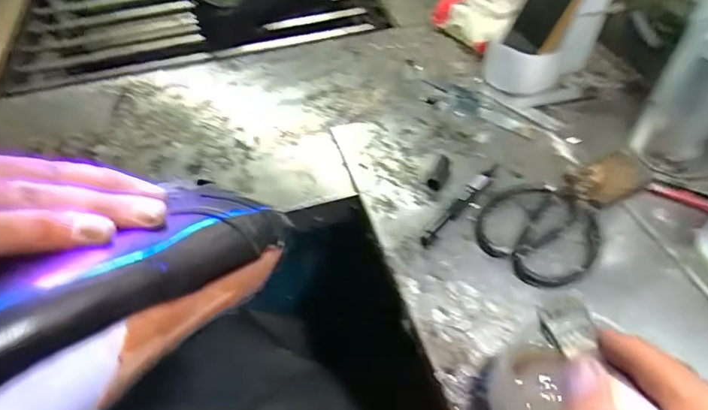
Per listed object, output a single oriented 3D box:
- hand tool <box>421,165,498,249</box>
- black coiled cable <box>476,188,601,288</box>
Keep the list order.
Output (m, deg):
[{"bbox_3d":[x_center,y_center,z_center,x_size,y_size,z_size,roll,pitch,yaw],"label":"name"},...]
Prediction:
[{"bbox_3d":[0.105,-0.002,0.441,0.018,0.016,0.119,32,58,27],"label":"hand tool"},{"bbox_3d":[0.169,0.023,0.425,0.101,0.010,0.099,-37,58,-24],"label":"black coiled cable"}]

